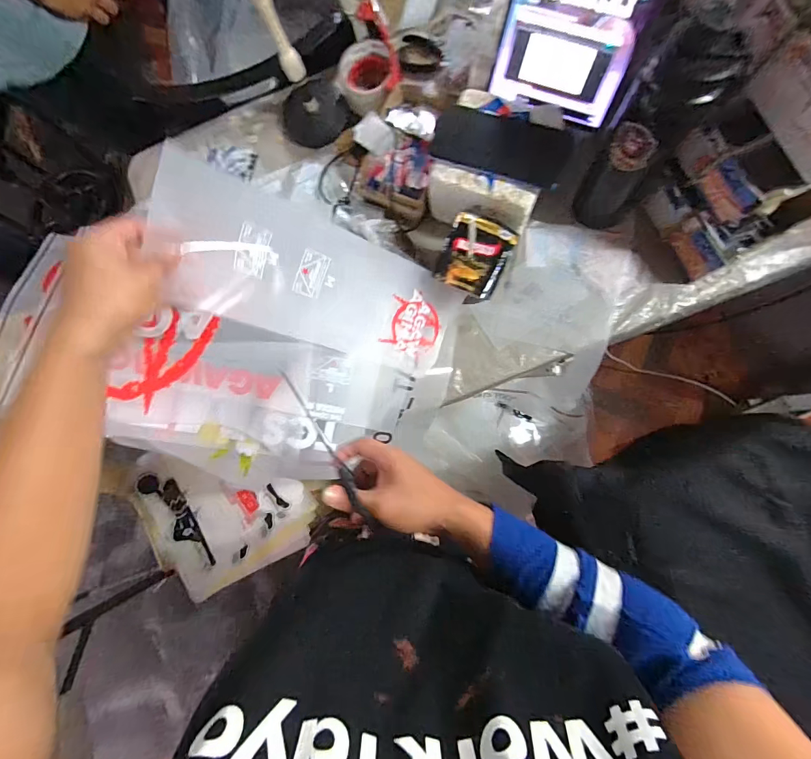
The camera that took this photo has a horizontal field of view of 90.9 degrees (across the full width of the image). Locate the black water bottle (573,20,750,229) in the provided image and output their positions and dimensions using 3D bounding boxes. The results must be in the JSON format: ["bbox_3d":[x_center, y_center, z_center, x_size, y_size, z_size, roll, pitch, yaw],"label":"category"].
[{"bbox_3d":[0.276,-0.271,0.466,0.078,0.261,0.062,29,86,8],"label":"black water bottle"}]

